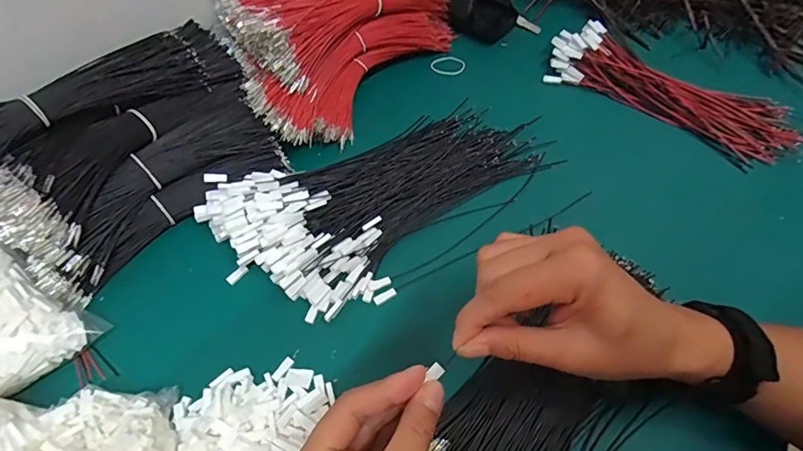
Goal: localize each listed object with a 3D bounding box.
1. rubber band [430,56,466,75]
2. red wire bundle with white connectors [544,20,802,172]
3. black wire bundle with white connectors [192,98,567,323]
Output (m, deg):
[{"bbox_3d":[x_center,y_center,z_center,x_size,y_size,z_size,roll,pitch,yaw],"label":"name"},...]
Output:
[{"bbox_3d":[0.054,-0.186,0.531,0.040,0.004,0.030,-1,58,1],"label":"rubber band"},{"bbox_3d":[0.281,-0.144,0.483,0.250,0.028,0.081,30,64,19],"label":"red wire bundle with white connectors"},{"bbox_3d":[-0.006,-0.036,0.422,0.321,0.037,0.160,-25,61,-13],"label":"black wire bundle with white connectors"}]

